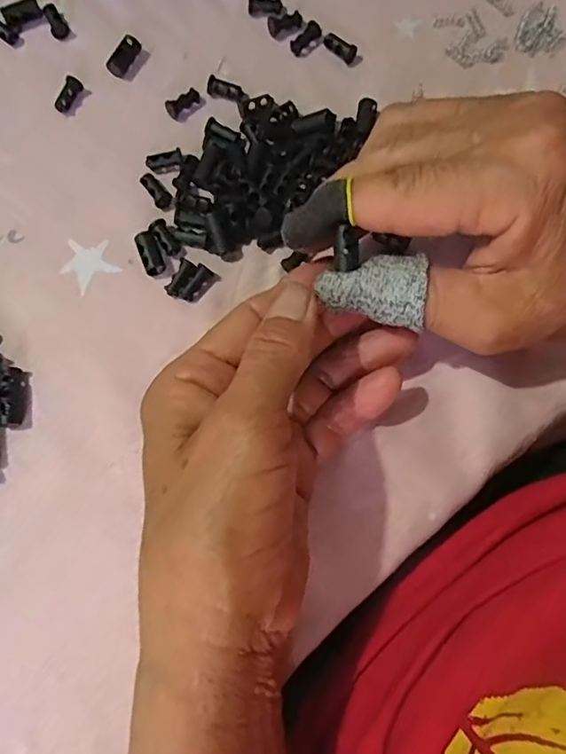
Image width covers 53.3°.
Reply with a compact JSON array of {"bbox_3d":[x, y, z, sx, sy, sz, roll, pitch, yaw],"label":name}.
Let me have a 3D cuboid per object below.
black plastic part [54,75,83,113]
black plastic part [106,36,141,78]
[{"bbox_3d":[-0.101,-0.133,0.266,0.006,0.006,0.017,26,79,4],"label":"black plastic part"},{"bbox_3d":[-0.077,-0.154,0.270,0.009,0.008,0.020,30,79,5],"label":"black plastic part"}]

